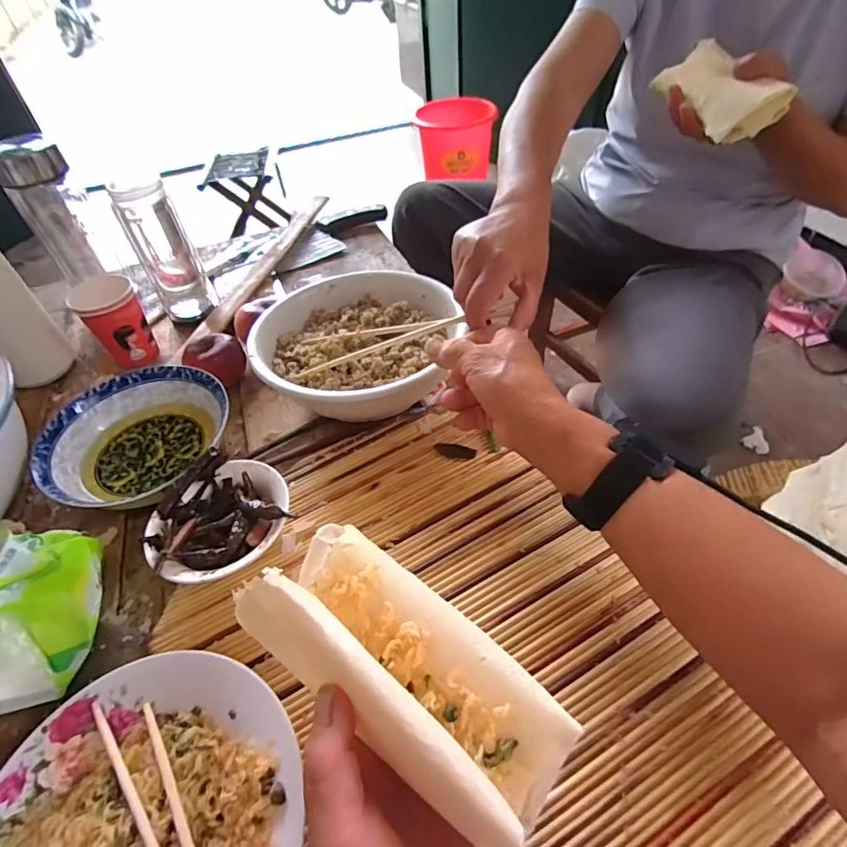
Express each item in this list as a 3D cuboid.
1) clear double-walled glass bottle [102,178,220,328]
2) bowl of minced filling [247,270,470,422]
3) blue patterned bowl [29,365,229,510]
[{"bbox_3d":[-0.315,-0.203,0.625,0.062,0.180,0.068,-26,51,-17],"label":"clear double-walled glass bottle"},{"bbox_3d":[-0.069,-0.089,0.561,0.215,0.082,0.184,-17,49,-10],"label":"bowl of minced filling"},{"bbox_3d":[-0.275,0.017,0.499,0.186,0.048,0.169,24,54,24],"label":"blue patterned bowl"}]

